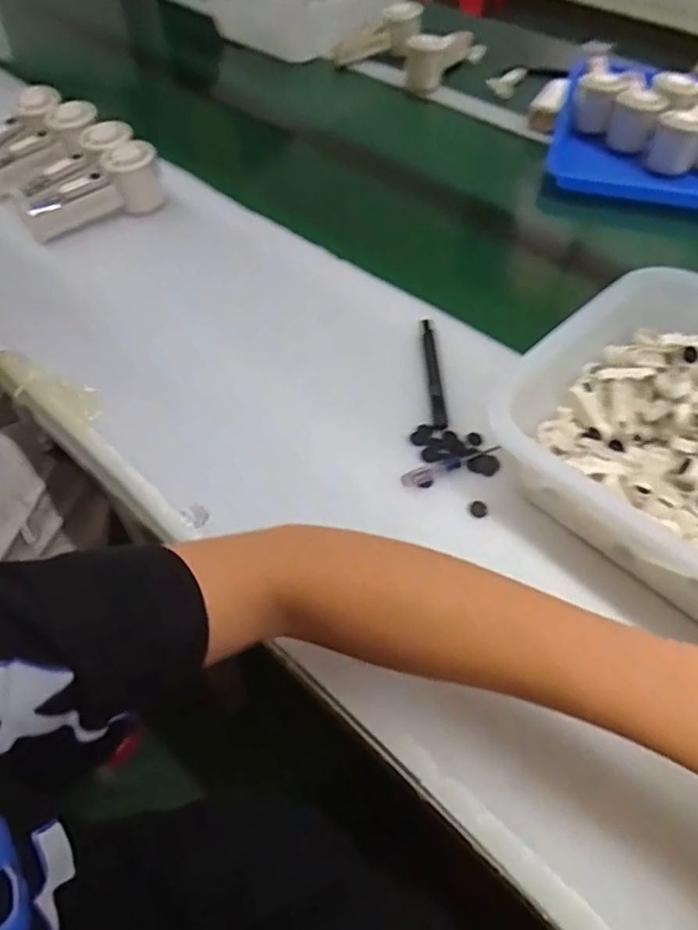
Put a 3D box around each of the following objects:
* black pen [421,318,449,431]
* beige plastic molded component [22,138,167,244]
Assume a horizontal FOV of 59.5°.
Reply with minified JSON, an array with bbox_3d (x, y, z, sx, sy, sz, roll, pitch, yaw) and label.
[{"bbox_3d":[0.076,-0.088,0.550,0.012,0.014,0.137,-1,52,-1],"label":"black pen"},{"bbox_3d":[-0.280,-0.304,0.690,0.148,0.079,0.059,-26,55,2],"label":"beige plastic molded component"}]

